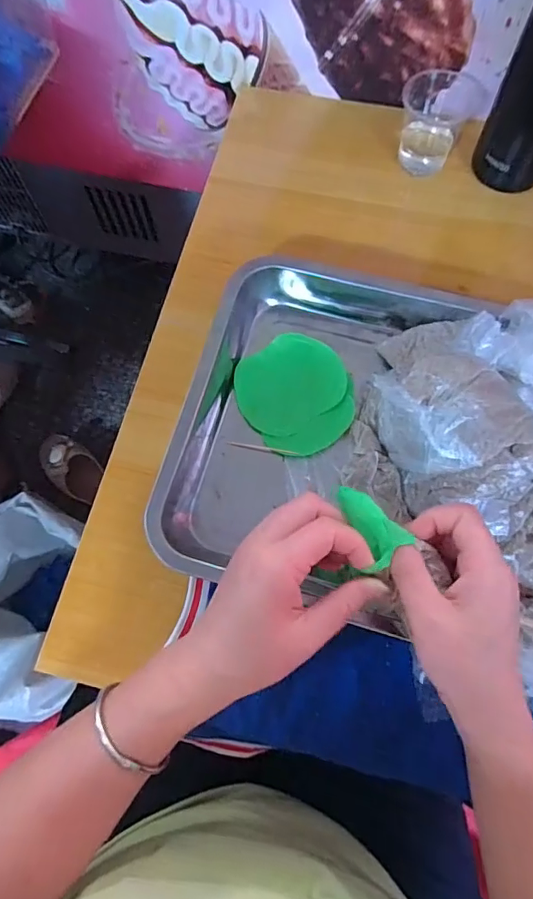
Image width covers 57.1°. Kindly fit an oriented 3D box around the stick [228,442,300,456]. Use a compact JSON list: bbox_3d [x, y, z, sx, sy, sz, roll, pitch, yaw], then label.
[{"bbox_3d":[-0.002,-0.001,0.395,0.056,0.004,0.004,12,72,5],"label":"stick"}]

